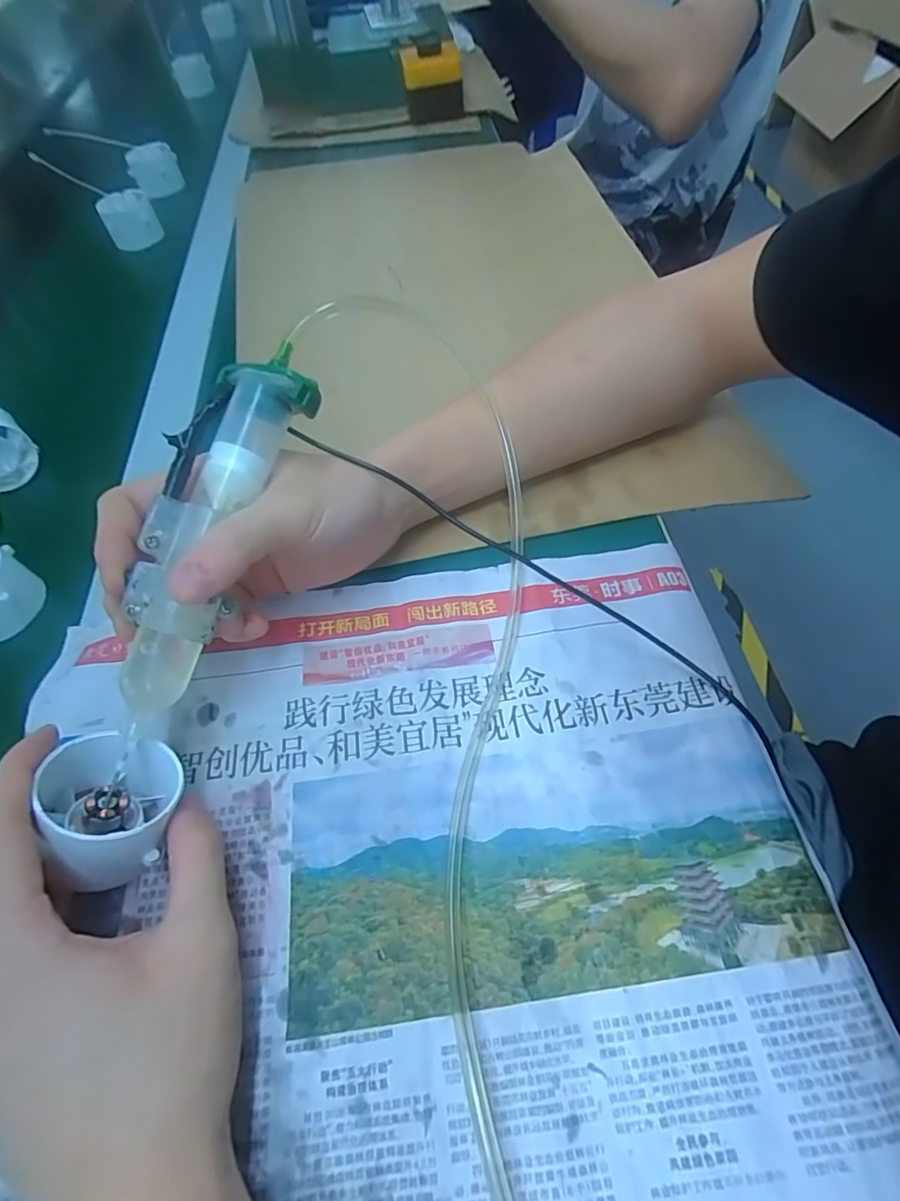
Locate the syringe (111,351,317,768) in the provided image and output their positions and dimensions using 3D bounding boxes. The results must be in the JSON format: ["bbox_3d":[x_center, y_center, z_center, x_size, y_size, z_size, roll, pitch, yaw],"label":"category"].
[{"bbox_3d":[-0.100,-0.027,0.241,0.045,0.032,0.174,13,80,11],"label":"syringe"}]

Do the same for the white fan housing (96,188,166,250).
[{"bbox_3d":[-0.340,-0.405,0.588,0.053,0.042,0.040,-25,57,-11],"label":"white fan housing"}]

